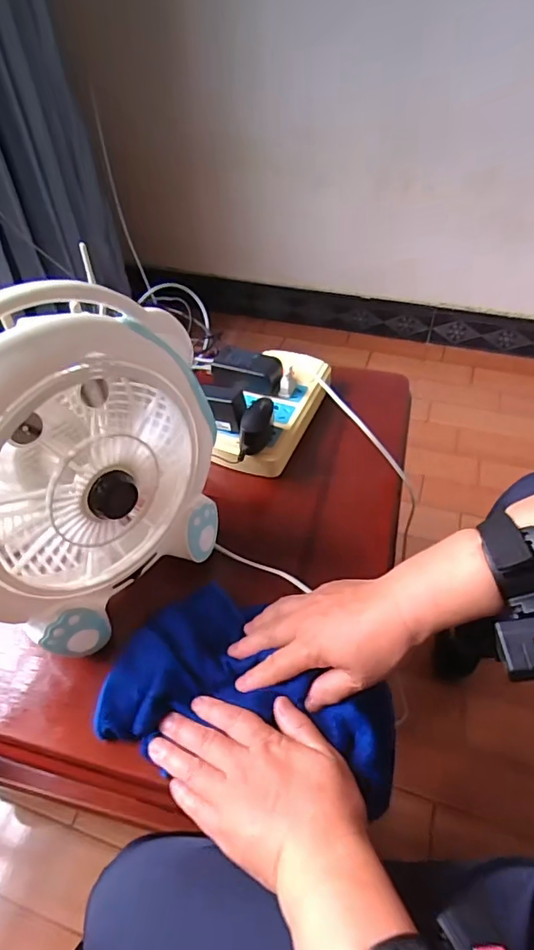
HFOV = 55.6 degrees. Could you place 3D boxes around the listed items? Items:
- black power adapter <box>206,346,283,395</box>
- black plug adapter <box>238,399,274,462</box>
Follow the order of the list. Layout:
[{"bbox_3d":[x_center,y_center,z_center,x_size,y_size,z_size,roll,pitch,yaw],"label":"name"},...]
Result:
[{"bbox_3d":[-0.027,-0.131,0.644,0.092,0.040,0.041,10,49,11],"label":"black power adapter"},{"bbox_3d":[-0.010,-0.048,0.560,0.032,0.046,0.059,6,48,8],"label":"black plug adapter"}]

